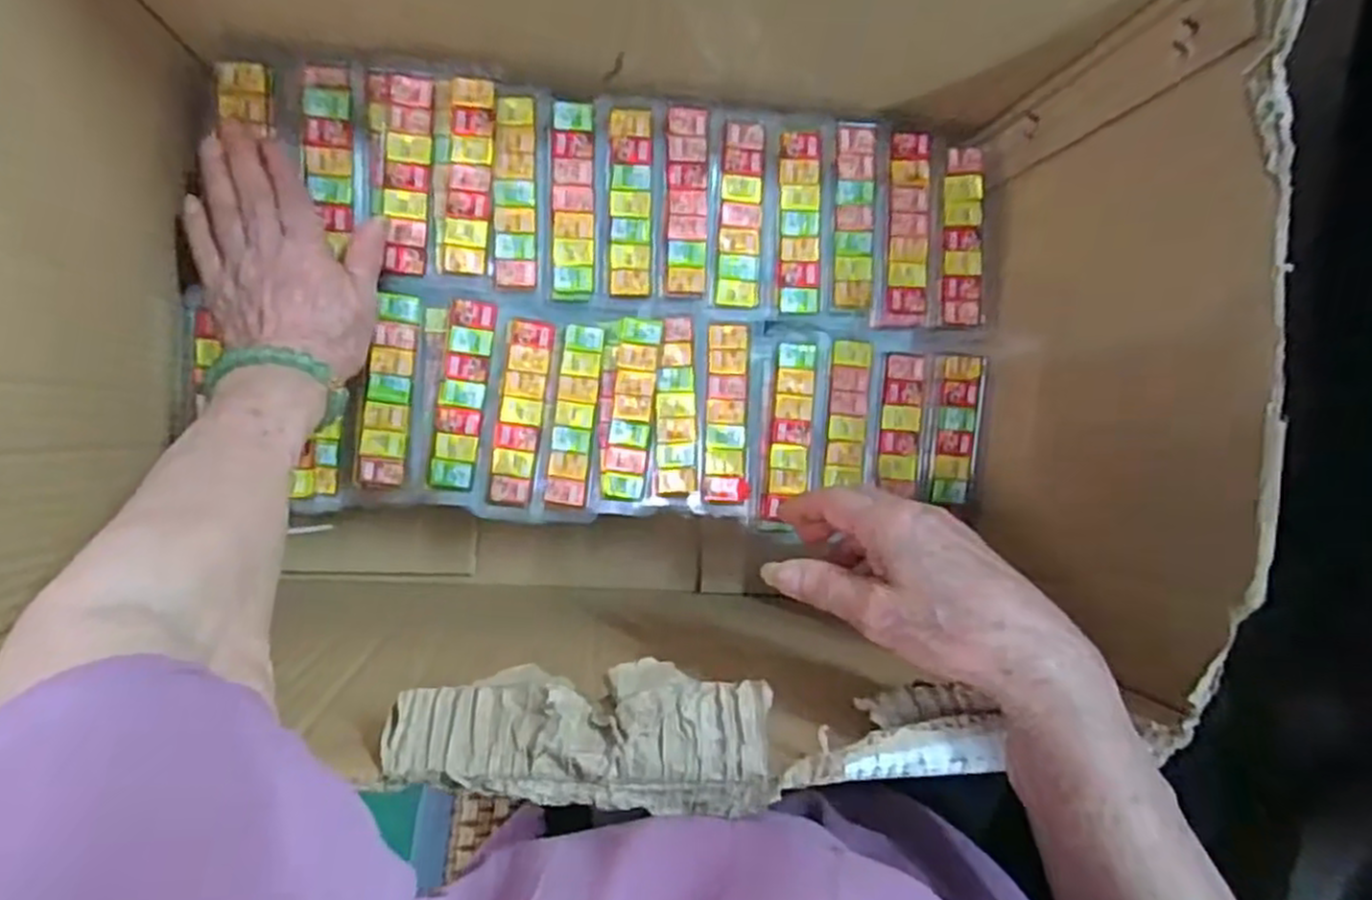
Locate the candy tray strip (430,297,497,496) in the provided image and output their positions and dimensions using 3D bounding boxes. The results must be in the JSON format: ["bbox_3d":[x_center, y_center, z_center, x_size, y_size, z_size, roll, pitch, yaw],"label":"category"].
[{"bbox_3d":[-0.142,-0.035,0.493,0.029,0.008,0.119,7,90,-8],"label":"candy tray strip"}]

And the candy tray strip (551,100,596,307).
[{"bbox_3d":[-0.073,-0.162,0.504,0.027,0.011,0.122,0,91,-8],"label":"candy tray strip"}]

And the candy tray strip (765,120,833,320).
[{"bbox_3d":[0.076,-0.155,0.517,0.042,0.009,0.131,0,91,-8],"label":"candy tray strip"}]

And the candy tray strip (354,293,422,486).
[{"bbox_3d":[-0.186,-0.037,0.486,0.028,0.008,0.120,7,90,-8],"label":"candy tray strip"}]

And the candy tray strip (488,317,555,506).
[{"bbox_3d":[-0.107,-0.024,0.503,0.028,0.017,0.117,7,90,-8],"label":"candy tray strip"}]

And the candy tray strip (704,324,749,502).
[{"bbox_3d":[0.028,-0.025,0.521,0.028,0.004,0.118,0,91,-8],"label":"candy tray strip"}]

